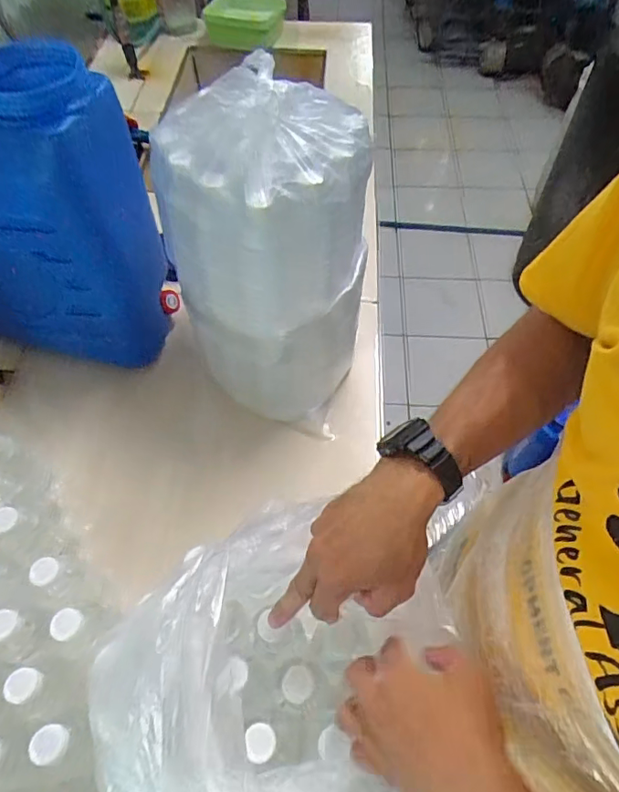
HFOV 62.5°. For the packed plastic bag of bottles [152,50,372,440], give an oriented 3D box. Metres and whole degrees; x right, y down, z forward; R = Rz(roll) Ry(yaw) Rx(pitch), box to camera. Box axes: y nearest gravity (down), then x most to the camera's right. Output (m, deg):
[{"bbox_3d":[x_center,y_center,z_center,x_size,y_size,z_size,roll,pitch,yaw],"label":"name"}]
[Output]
[{"bbox_3d":[-0.060,-0.177,0.682,0.250,0.411,0.201,19,60,12],"label":"packed plastic bag of bottles"}]

